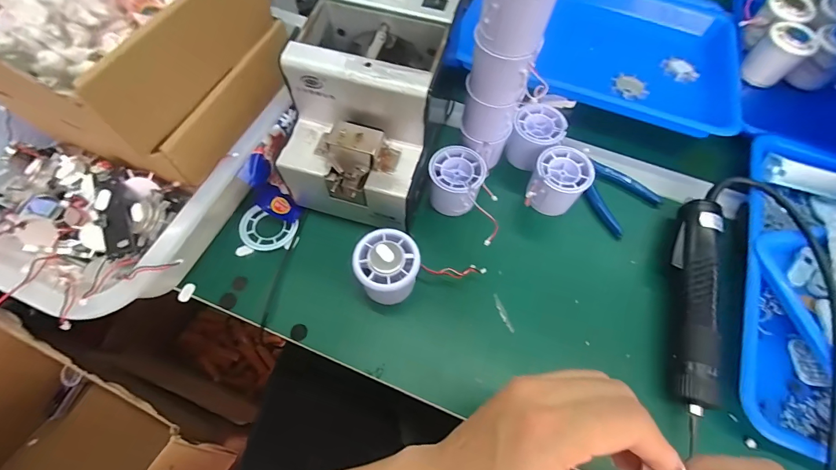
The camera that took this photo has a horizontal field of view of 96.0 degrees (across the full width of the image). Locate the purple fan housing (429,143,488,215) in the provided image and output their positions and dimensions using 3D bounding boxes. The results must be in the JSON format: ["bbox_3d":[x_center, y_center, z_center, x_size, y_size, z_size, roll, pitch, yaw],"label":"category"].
[{"bbox_3d":[0.039,-0.055,0.396,0.055,0.048,0.059,2,66,0],"label":"purple fan housing"}]

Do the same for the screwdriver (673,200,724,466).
[{"bbox_3d":[0.263,0.063,0.354,0.046,0.034,0.224,15,67,6],"label":"screwdriver"}]

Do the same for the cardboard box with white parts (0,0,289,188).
[{"bbox_3d":[-0.262,-0.180,0.324,0.199,0.130,0.186,21,65,8],"label":"cardboard box with white parts"}]

